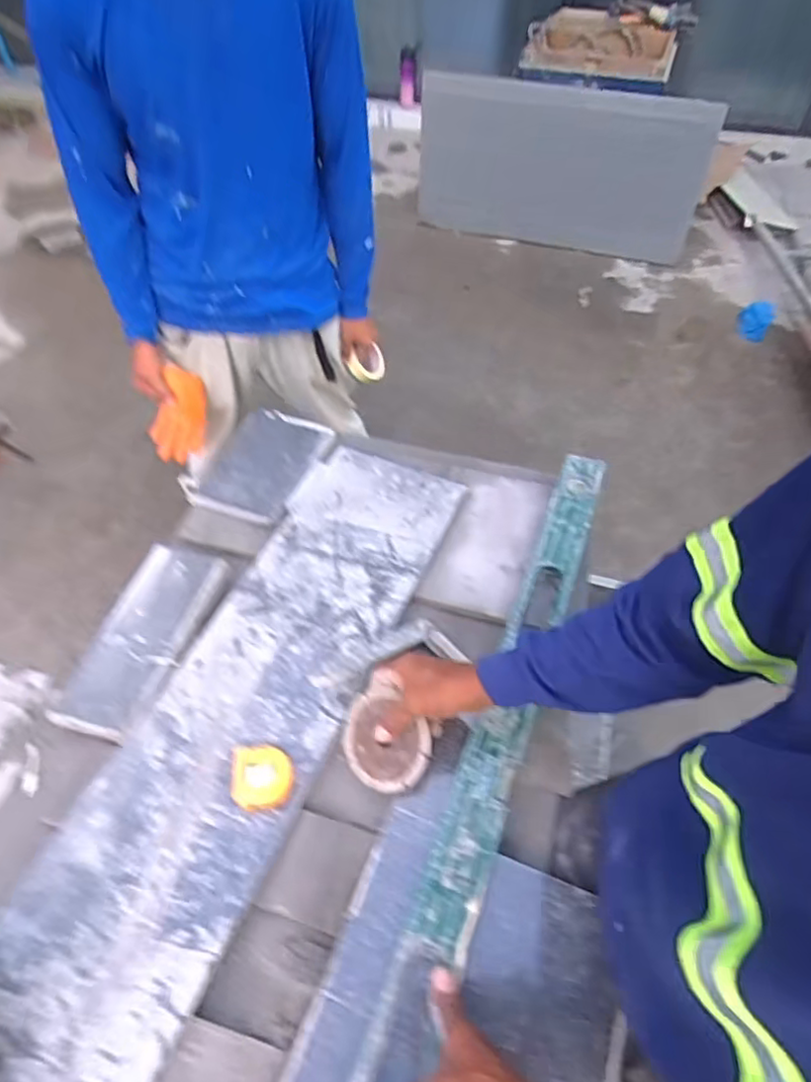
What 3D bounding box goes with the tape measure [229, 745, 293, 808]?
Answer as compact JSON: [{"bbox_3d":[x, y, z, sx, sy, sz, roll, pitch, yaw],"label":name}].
[{"bbox_3d":[-0.149,0.245,0.665,0.060,0.035,0.063,-6,55,-4],"label":"tape measure"}]

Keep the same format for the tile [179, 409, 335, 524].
[{"bbox_3d":[-0.223,-0.123,0.972,0.165,0.015,0.203,19,57,14],"label":"tile"}]

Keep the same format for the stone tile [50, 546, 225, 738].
[{"bbox_3d":[-0.328,0.114,0.795,0.111,0.023,0.245,17,57,12],"label":"stone tile"}]

